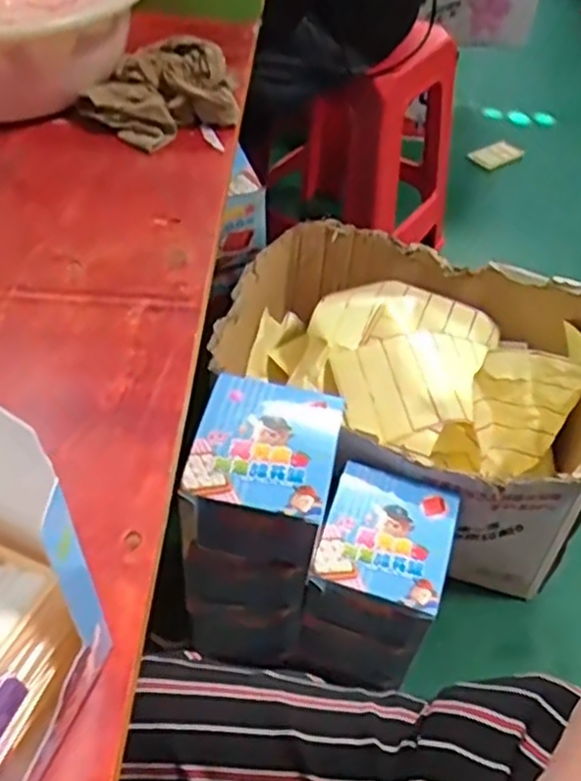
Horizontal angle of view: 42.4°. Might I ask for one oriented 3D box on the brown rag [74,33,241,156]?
[{"bbox_3d":[-0.115,-0.261,0.646,0.134,0.046,0.113,-19,51,-20],"label":"brown rag"}]

